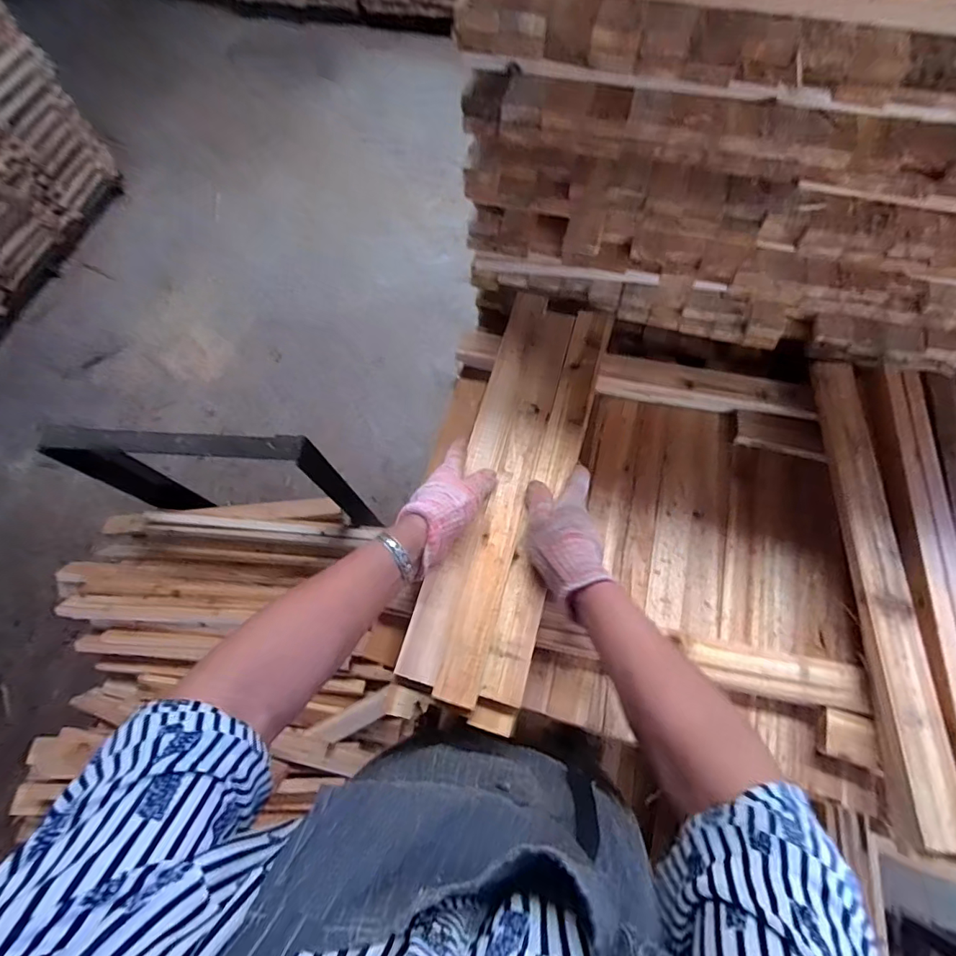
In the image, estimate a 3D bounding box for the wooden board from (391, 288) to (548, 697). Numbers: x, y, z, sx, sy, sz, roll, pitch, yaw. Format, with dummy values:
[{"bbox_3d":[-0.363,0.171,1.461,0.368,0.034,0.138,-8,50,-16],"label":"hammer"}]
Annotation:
[{"bbox_3d":[0.005,-0.023,0.565,0.043,0.009,0.491,14,67,8],"label":"wooden board"}]

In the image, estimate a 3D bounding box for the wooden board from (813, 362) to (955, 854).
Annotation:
[{"bbox_3d":[0.420,0.089,0.510,0.057,0.032,0.487,5,67,5],"label":"wooden board"}]

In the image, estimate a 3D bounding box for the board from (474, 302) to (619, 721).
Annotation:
[{"bbox_3d":[0.088,0.000,0.564,0.047,0.025,0.491,14,67,9],"label":"board"}]

